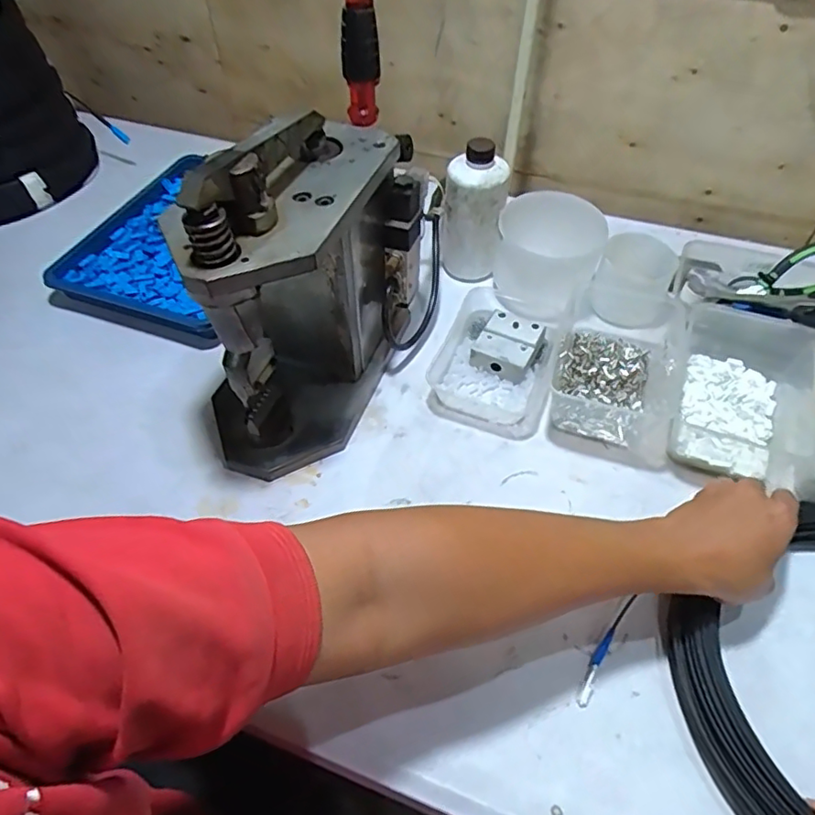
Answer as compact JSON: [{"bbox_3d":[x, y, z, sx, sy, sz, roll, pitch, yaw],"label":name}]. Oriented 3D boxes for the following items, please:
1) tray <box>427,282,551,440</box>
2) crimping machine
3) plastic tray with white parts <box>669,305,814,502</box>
[{"bbox_3d":[0.104,-0.058,0.625,0.127,0.036,0.178,19,53,14],"label":"tray"},{"bbox_3d":[-0.096,-0.120,0.525,0.143,0.262,0.279,23,54,17],"label":"crimping machine"},{"bbox_3d":[0.342,-0.019,0.576,0.130,0.066,0.196,19,53,14],"label":"plastic tray with white parts"}]

